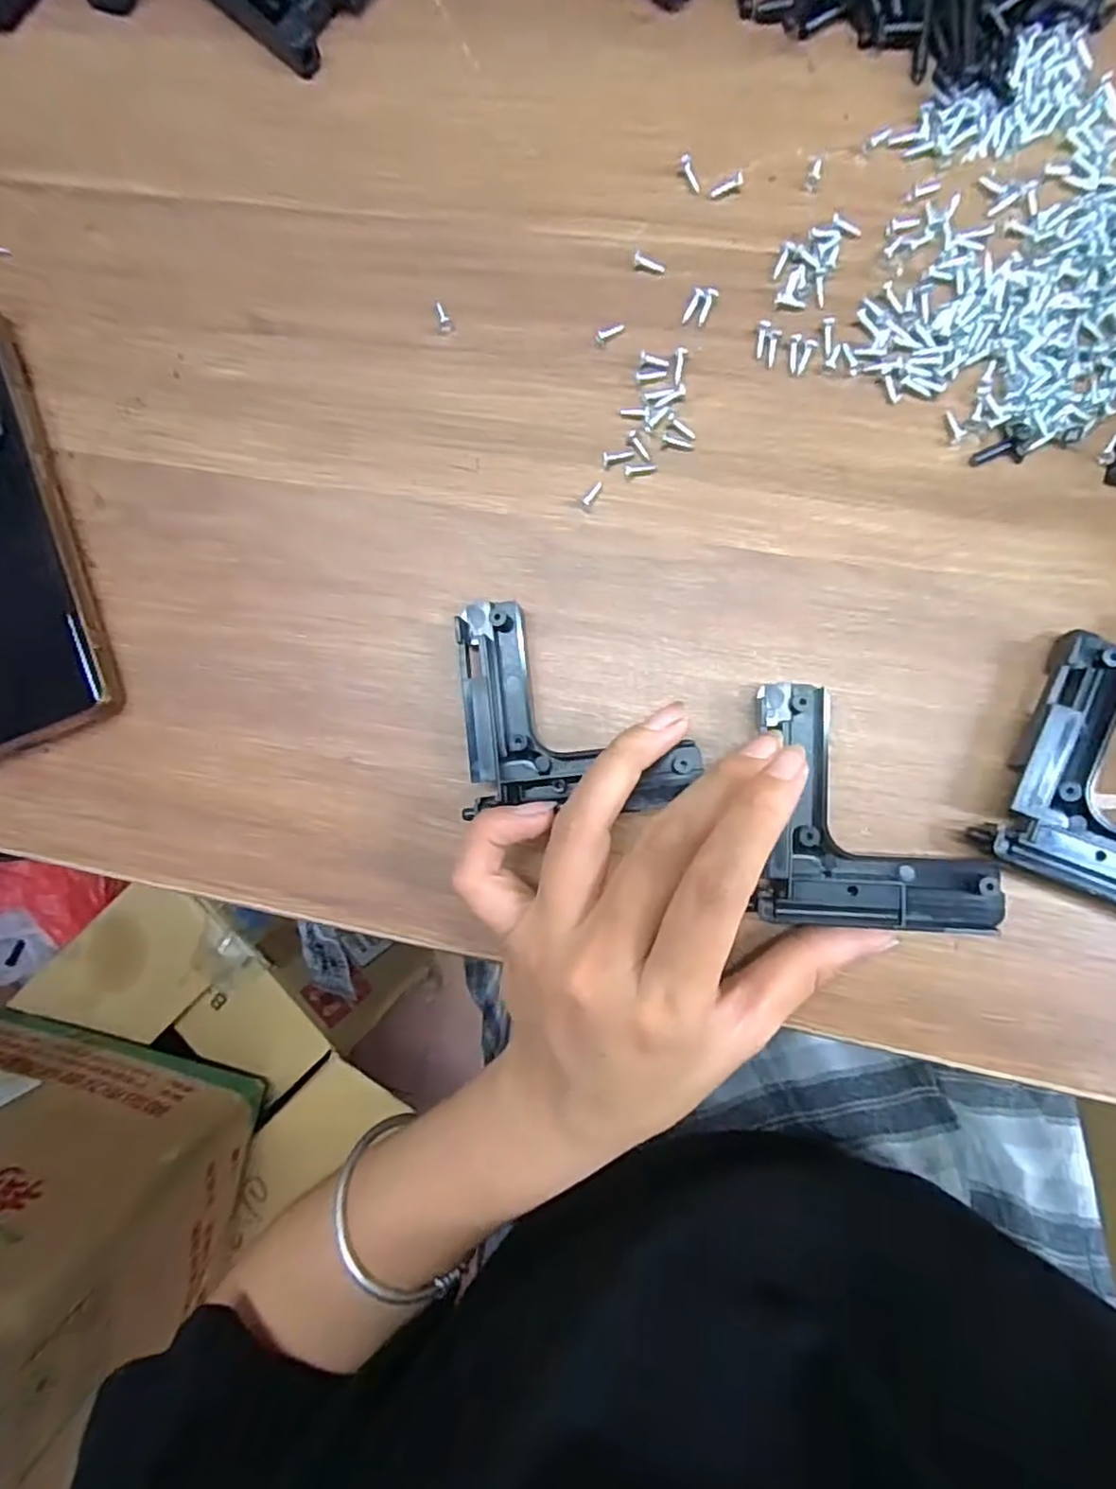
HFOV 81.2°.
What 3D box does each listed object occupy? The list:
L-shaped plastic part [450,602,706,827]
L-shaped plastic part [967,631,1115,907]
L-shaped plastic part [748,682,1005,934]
[{"bbox_3d":[0.007,-0.014,0.217,0.075,0.018,0.071,-4,88,7],"label":"L-shaped plastic part"},{"bbox_3d":[0.174,0.012,0.196,0.075,0.014,0.074,22,91,7],"label":"L-shaped plastic part"},{"bbox_3d":[0.101,0.020,0.204,0.075,0.015,0.073,5,89,7],"label":"L-shaped plastic part"}]

